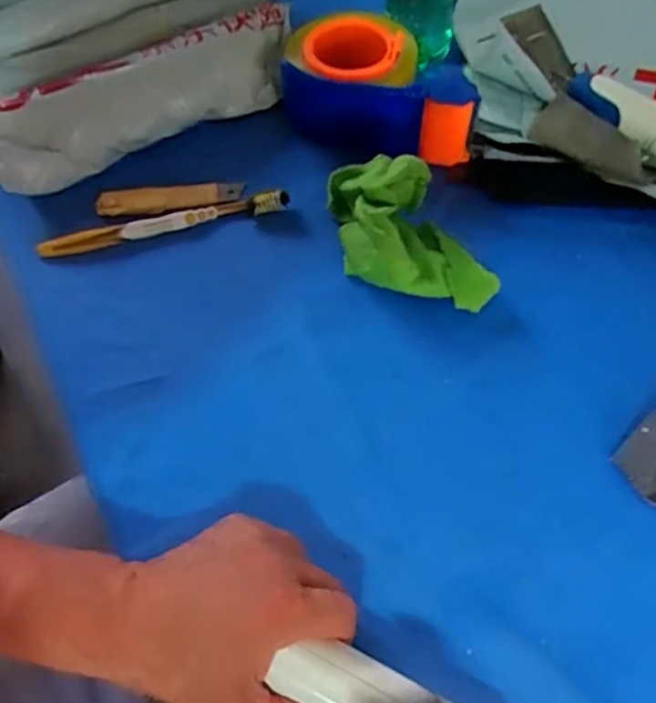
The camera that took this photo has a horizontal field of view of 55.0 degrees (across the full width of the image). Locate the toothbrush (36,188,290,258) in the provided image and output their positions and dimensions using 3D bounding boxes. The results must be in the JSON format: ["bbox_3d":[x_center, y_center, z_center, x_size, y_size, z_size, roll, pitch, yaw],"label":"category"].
[{"bbox_3d":[-0.119,-0.095,0.460,0.181,0.019,0.016,-14,62,-7],"label":"toothbrush"}]

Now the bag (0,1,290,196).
[{"bbox_3d":[-0.141,-0.201,0.499,0.262,0.054,0.073,-25,63,-12],"label":"bag"}]

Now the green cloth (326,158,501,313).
[{"bbox_3d":[0.049,-0.082,0.432,0.071,0.053,0.133,-28,64,-14],"label":"green cloth"}]

